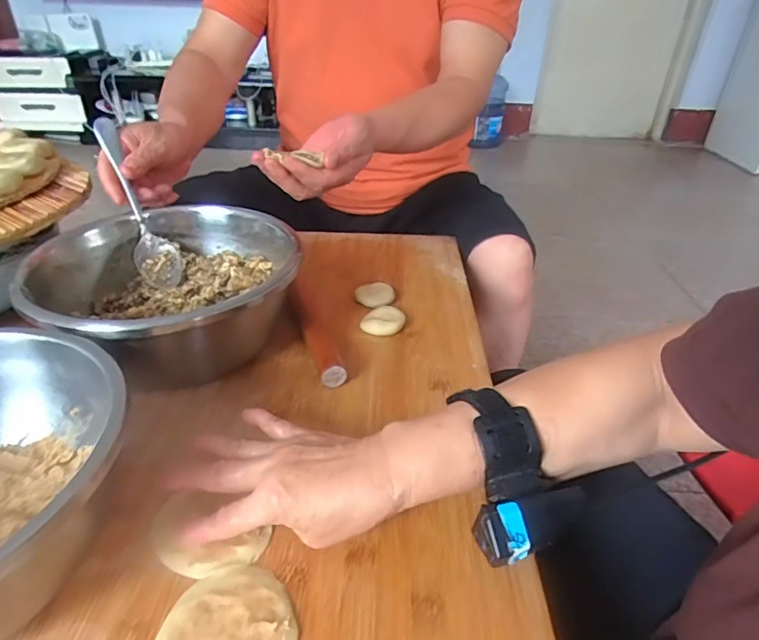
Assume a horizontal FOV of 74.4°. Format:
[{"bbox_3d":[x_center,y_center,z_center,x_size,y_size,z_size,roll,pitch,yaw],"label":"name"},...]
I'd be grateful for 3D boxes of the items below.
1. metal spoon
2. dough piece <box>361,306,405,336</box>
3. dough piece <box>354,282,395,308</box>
[{"bbox_3d":[-0.271,-0.128,0.556,0.043,0.200,0.025,-23,3,-34],"label":"metal spoon"},{"bbox_3d":[0.004,0.000,0.558,0.047,0.012,0.041,4,33,2],"label":"dough piece"},{"bbox_3d":[-0.003,-0.032,0.612,0.046,0.009,0.049,2,33,-1],"label":"dough piece"}]

